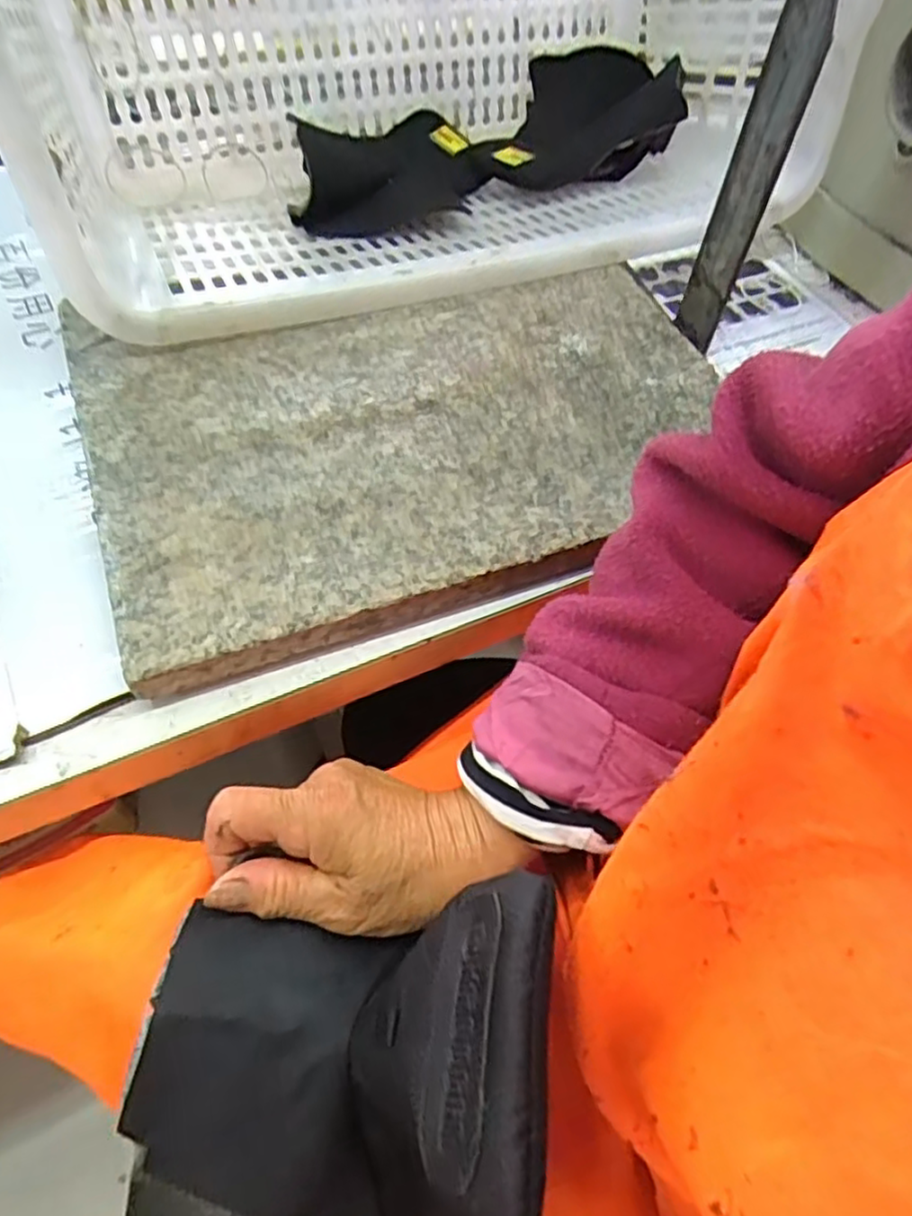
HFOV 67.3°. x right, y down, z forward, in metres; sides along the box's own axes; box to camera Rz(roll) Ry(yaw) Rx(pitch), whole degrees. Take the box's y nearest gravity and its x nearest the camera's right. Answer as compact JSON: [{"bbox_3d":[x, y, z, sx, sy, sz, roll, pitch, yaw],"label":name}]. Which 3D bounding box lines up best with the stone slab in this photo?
[{"bbox_3d":[-0.015,-0.112,0.419,0.383,0.033,0.239,-18,62,-10],"label":"stone slab"}]

